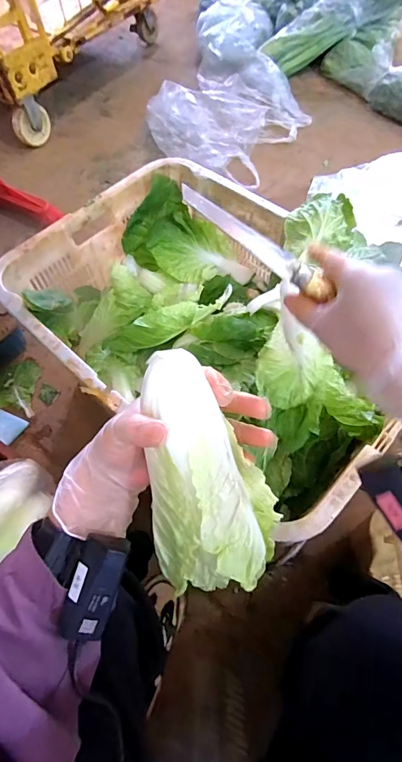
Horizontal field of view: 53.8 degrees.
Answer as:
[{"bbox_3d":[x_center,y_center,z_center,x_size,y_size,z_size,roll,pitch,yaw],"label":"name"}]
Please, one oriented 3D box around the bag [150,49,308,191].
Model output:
[{"bbox_3d":[0.100,-1.022,1.481,0.542,0.142,0.628,28,66,18],"label":"bag"}]

